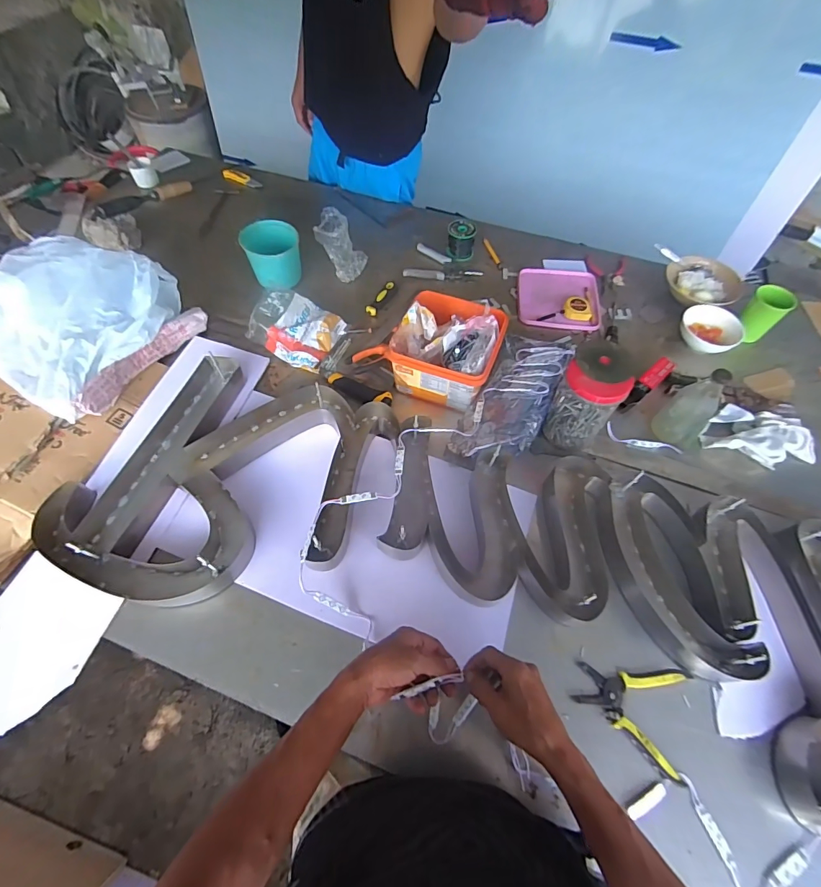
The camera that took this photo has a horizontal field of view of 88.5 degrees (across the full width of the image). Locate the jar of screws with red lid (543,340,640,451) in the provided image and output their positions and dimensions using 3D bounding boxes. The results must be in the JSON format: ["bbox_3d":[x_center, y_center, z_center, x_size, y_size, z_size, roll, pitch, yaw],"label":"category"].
[{"bbox_3d":[0.312,-0.079,0.749,0.099,0.174,0.116,31,62,16],"label":"jar of screws with red lid"}]

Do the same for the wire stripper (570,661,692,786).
[{"bbox_3d":[0.308,0.357,0.588,0.143,0.012,0.133,23,60,11],"label":"wire stripper"}]

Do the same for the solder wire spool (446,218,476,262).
[{"bbox_3d":[0.128,-0.512,1.061,0.069,0.064,0.074,7,58,2],"label":"solder wire spool"}]

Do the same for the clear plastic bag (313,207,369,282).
[{"bbox_3d":[-0.167,-0.469,0.997,0.097,0.118,0.105,17,59,8],"label":"clear plastic bag"}]

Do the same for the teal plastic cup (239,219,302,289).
[{"bbox_3d":[-0.301,-0.414,0.958,0.121,0.116,0.140,-27,63,-18],"label":"teal plastic cup"}]

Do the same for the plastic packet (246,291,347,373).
[{"bbox_3d":[-0.245,-0.246,0.886,0.173,0.081,0.147,20,59,10],"label":"plastic packet"}]

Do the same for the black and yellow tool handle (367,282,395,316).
[{"bbox_3d":[-0.070,-0.337,0.975,0.026,0.021,0.107,24,62,13],"label":"black and yellow tool handle"}]

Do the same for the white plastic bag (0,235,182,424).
[{"bbox_3d":[-0.635,-0.243,0.792,0.233,0.135,0.341,16,59,7],"label":"white plastic bag"}]

